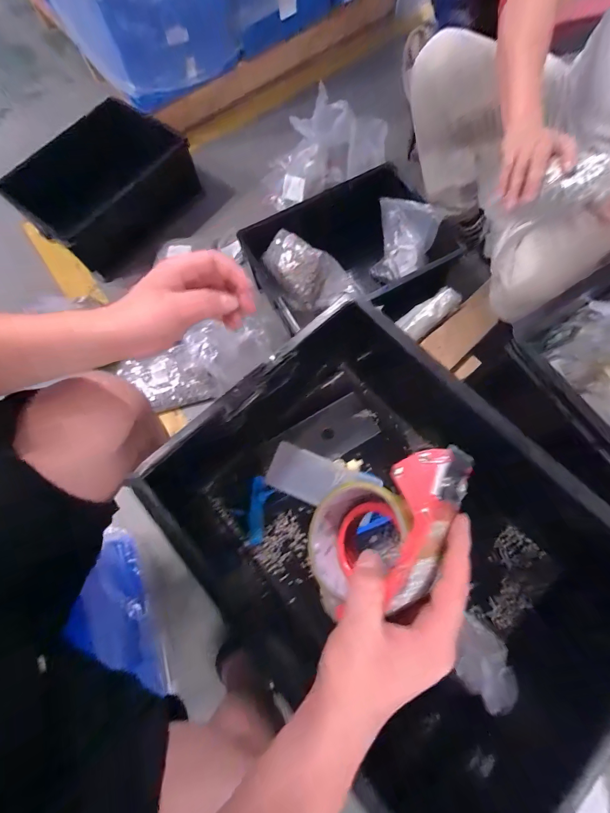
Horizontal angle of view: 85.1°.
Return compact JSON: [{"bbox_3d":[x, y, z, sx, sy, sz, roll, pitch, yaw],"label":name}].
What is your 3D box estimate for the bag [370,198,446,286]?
[{"bbox_3d":[0.269,-0.442,0.911,0.161,0.207,0.041,14,31,16],"label":"bag"}]

